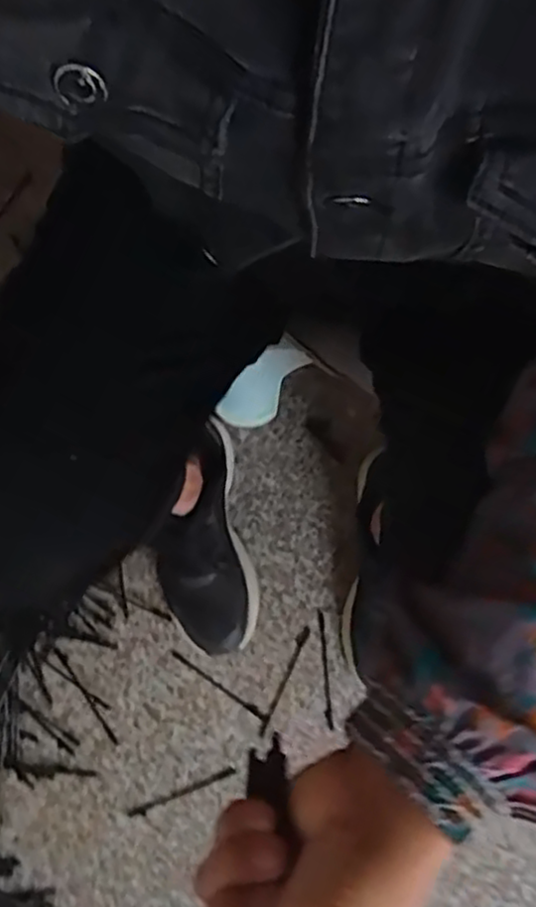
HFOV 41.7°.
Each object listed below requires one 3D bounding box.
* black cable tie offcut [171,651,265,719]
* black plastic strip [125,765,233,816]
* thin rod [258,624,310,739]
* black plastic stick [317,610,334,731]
[{"bbox_3d":[-0.053,0.242,0.734,0.115,0.004,0.008,33,81,7],"label":"black cable tie offcut"},{"bbox_3d":[-0.088,0.347,0.719,0.113,0.004,0.011,-22,79,-4],"label":"black plastic strip"},{"bbox_3d":[0.015,0.237,0.734,0.010,0.004,0.117,26,80,5],"label":"thin rod"},{"bbox_3d":[0.059,0.226,0.735,0.008,0.004,0.116,-4,79,0],"label":"black plastic stick"}]

